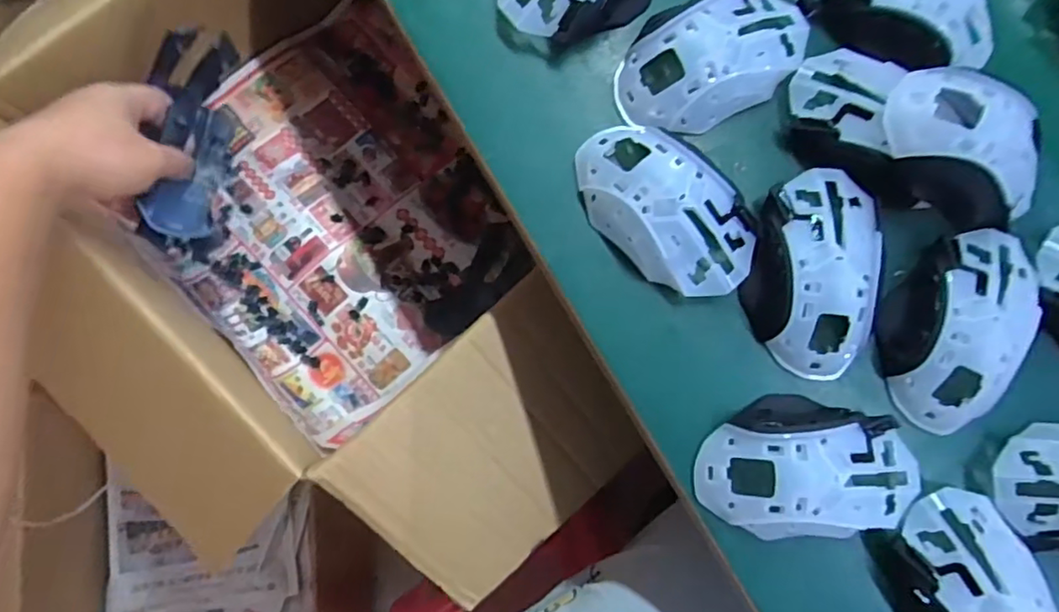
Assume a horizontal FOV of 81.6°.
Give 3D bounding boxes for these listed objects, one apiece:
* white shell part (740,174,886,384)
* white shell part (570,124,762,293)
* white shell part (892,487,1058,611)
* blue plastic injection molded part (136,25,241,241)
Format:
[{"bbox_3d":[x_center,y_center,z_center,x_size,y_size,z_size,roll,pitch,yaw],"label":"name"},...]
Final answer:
[{"bbox_3d":[0.162,-0.022,0.350,0.067,0.032,0.117,6,81,-2],"label":"white shell part"},{"bbox_3d":[0.077,-0.056,0.352,0.115,0.032,0.062,42,81,4],"label":"white shell part"},{"bbox_3d":[0.238,0.159,0.326,0.068,0.030,0.110,-17,82,-6],"label":"white shell part"},{"bbox_3d":[-0.256,-0.124,0.464,0.055,0.063,0.152,2,81,-3],"label":"blue plastic injection molded part"}]

